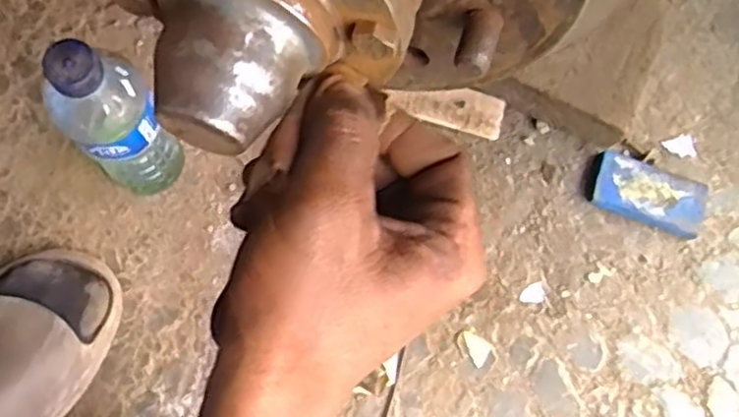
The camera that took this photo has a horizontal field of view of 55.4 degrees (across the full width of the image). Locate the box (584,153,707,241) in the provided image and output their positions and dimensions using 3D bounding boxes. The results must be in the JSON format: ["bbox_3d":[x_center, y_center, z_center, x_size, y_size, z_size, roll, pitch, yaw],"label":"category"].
[{"bbox_3d":[0.269,-0.016,0.685,0.111,0.016,0.059,20,76,4],"label":"box"}]

